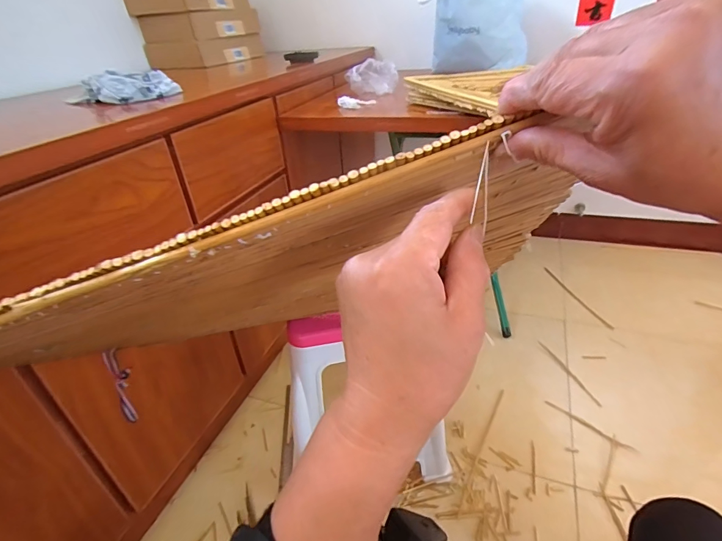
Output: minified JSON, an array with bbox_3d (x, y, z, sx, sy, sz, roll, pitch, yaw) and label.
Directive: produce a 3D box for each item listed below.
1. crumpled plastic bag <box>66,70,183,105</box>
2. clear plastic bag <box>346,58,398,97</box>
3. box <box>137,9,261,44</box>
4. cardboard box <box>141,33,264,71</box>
[{"bbox_3d":[-0.497,-0.385,0.844,0.215,0.049,0.132,-18,35,-22],"label":"crumpled plastic bag"},{"bbox_3d":[0.036,-0.566,1.179,0.132,0.078,0.111,7,34,16],"label":"clear plastic bag"},{"bbox_3d":[-0.552,-0.860,1.415,0.219,0.075,0.341,13,36,24],"label":"box"},{"bbox_3d":[-0.554,-0.793,1.455,0.239,0.076,0.344,13,36,24],"label":"cardboard box"}]

